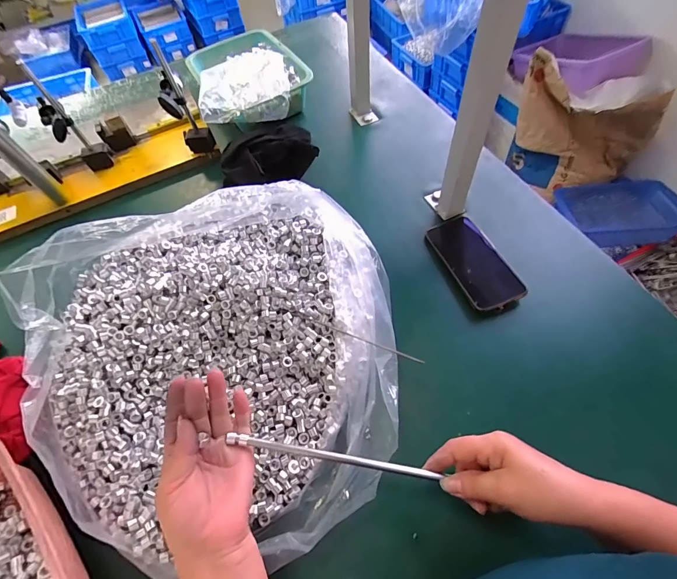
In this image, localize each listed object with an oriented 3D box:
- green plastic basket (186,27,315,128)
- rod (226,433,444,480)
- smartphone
[{"bbox_3d":[-0.186,-0.433,0.754,0.213,0.083,0.292,-20,59,-7],"label":"green plastic basket"},{"bbox_3d":[-0.003,0.166,0.352,0.203,0.012,0.008,12,58,-1],"label":"rod"},{"bbox_3d":[0.197,-0.046,0.525,0.083,0.010,0.167,-20,59,-7],"label":"smartphone"}]

